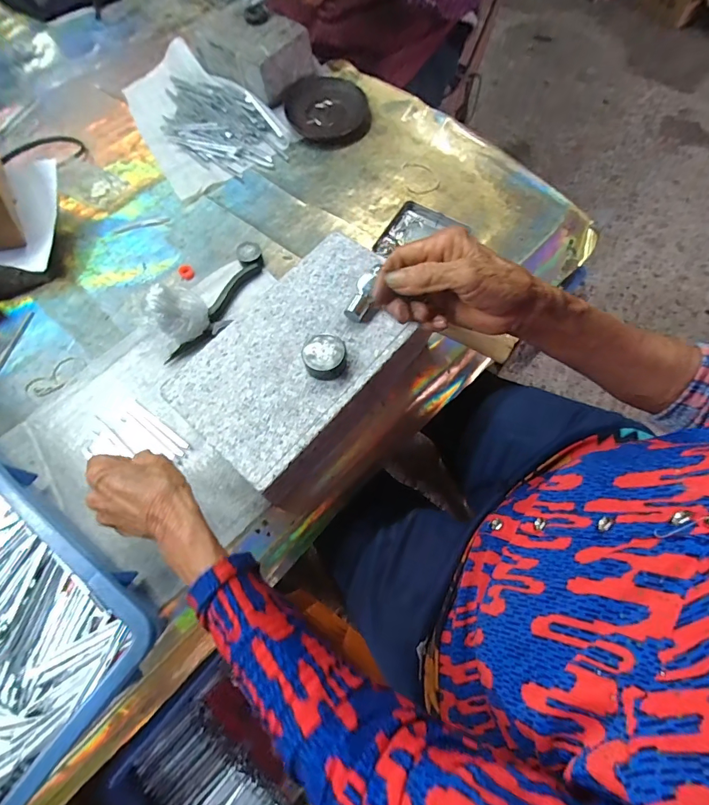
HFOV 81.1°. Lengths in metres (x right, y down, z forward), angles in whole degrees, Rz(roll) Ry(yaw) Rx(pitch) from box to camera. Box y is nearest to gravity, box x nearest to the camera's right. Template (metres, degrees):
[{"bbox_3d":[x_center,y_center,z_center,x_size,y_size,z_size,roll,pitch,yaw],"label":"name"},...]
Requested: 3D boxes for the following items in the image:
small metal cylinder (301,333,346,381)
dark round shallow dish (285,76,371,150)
[{"bbox_3d":[-0.026,-0.041,0.370,0.037,0.020,0.036,0,69,3],"label":"small metal cylinder"},{"bbox_3d":[-0.038,-0.428,0.607,0.119,0.025,0.129,-1,66,3],"label":"dark round shallow dish"}]

